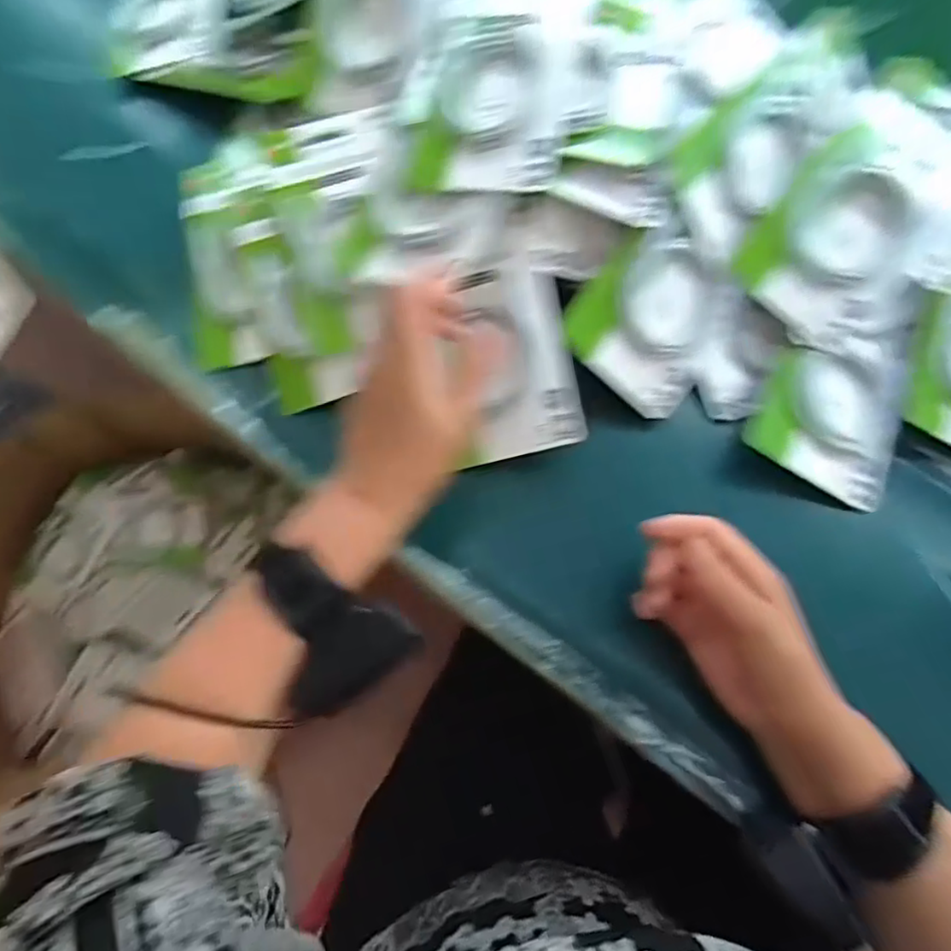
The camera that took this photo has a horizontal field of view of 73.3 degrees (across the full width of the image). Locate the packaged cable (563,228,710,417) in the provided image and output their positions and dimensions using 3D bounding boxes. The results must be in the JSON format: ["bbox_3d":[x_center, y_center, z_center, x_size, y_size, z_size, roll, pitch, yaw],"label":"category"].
[{"bbox_3d":[0.126,-0.109,0.454,0.103,0.014,0.103,38,95,-12],"label":"packaged cable"}]

